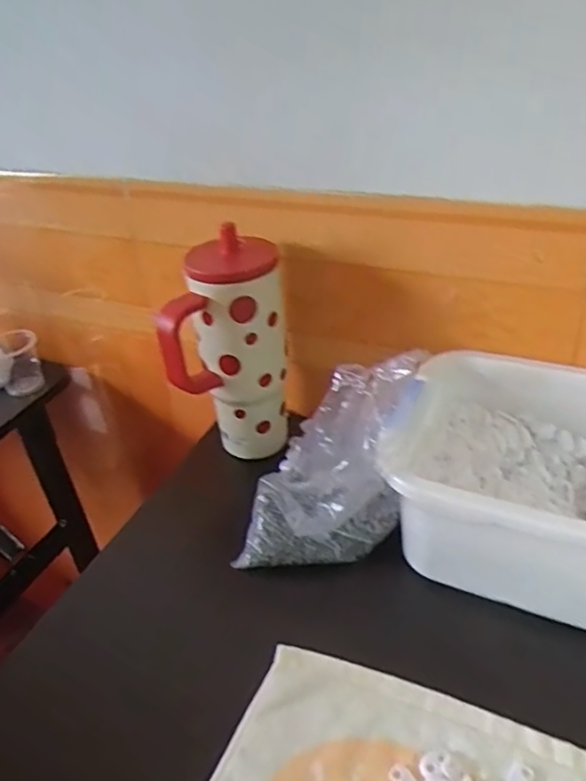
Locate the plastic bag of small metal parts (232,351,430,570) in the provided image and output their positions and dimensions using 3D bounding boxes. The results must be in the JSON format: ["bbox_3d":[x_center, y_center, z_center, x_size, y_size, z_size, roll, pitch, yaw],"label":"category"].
[{"bbox_3d":[0.028,0.064,0.509,0.148,0.143,0.102,0,35,8],"label":"plastic bag of small metal parts"}]

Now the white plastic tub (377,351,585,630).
[{"bbox_3d":[0.207,0.074,0.485,0.251,0.112,0.196,7,37,18],"label":"white plastic tub"}]

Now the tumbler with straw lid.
[{"bbox_3d":[-0.058,-0.027,0.588,0.105,0.214,0.097,-4,35,2],"label":"tumbler with straw lid"}]

